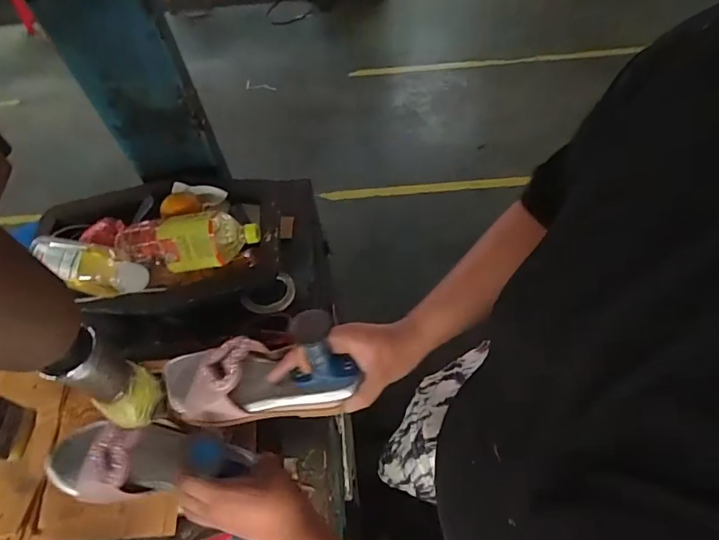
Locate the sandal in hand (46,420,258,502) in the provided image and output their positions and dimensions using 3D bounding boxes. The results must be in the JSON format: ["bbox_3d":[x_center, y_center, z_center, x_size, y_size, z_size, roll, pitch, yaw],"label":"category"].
[{"bbox_3d":[-0.242,0.218,0.534,0.227,0.056,0.081,-2,54,0],"label":"sandal in hand"}]

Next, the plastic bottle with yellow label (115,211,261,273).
[{"bbox_3d":[-0.274,-0.052,0.742,0.228,0.065,0.090,-8,56,-2],"label":"plastic bottle with yellow label"}]

